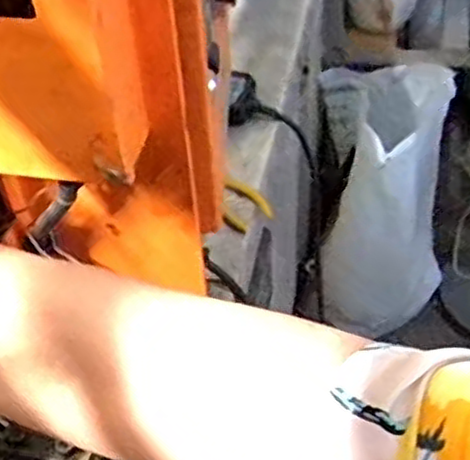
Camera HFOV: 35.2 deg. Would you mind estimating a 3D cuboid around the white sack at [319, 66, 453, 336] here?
[{"bbox_3d":[0.352,-0.052,1.722,0.296,0.542,0.363,0,45,4],"label":"white sack"}]

